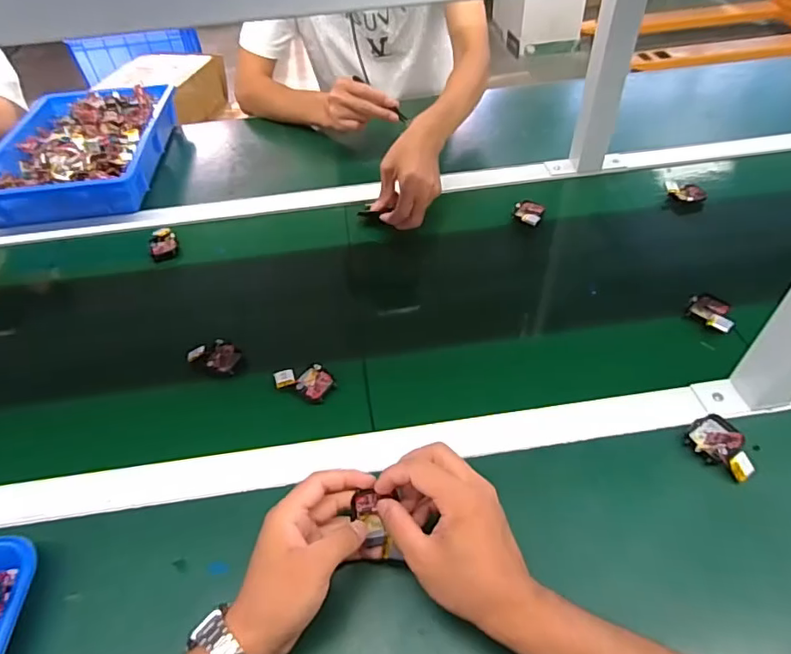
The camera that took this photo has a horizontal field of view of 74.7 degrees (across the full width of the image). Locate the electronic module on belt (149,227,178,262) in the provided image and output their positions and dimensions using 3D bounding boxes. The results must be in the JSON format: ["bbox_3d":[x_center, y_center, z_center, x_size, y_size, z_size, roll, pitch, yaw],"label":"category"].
[{"bbox_3d":[-0.324,-0.117,0.724,0.035,0.015,0.053,-20,49,-15],"label":"electronic module on belt"}]

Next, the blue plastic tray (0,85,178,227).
[{"bbox_3d":[-0.528,-0.304,0.876,0.256,0.056,0.355,-7,47,-3],"label":"blue plastic tray"}]

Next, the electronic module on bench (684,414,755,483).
[{"bbox_3d":[0.296,0.104,0.464,0.044,0.021,0.058,-29,52,-21],"label":"electronic module on bench"}]

